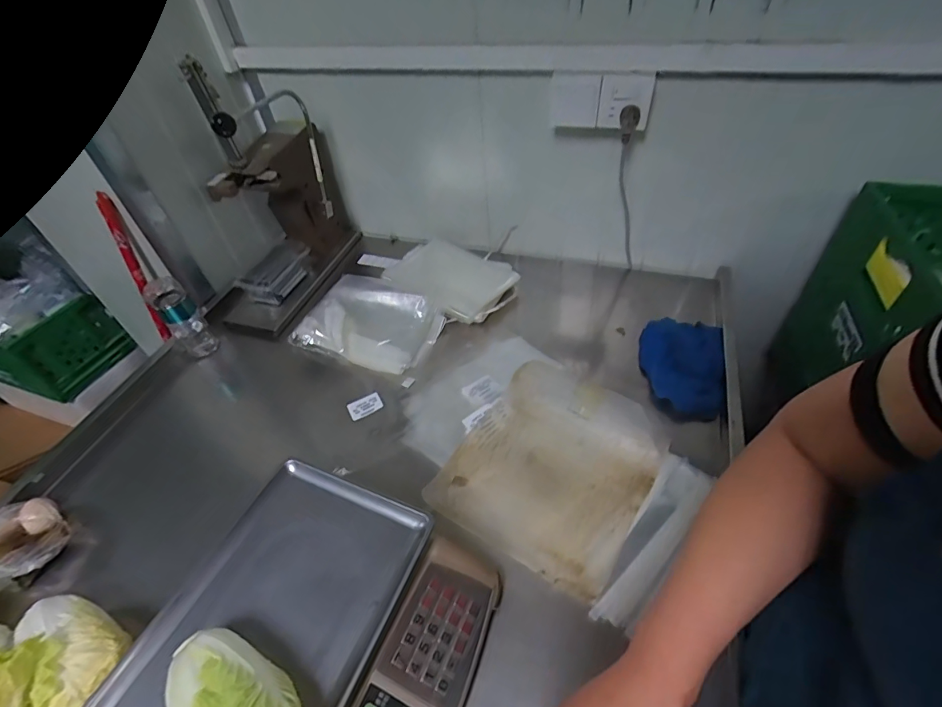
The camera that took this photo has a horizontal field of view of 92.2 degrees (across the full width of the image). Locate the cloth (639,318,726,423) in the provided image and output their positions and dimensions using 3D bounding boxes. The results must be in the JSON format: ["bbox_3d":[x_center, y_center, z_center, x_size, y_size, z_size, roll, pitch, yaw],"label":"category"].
[{"bbox_3d":[0.365,0.013,0.792,0.135,0.071,0.195,10,49,15],"label":"cloth"}]

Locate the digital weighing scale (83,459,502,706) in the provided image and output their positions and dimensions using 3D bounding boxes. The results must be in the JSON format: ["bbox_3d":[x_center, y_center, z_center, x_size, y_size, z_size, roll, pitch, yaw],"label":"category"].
[{"bbox_3d":[-0.170,0.317,0.503,0.324,0.115,0.315,14,50,19],"label":"digital weighing scale"}]

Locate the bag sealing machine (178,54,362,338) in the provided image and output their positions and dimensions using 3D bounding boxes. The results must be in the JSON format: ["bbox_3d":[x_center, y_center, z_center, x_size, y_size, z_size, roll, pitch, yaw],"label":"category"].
[{"bbox_3d":[-0.406,-0.288,0.890,0.171,0.398,0.323,13,49,18],"label":"bag sealing machine"}]

